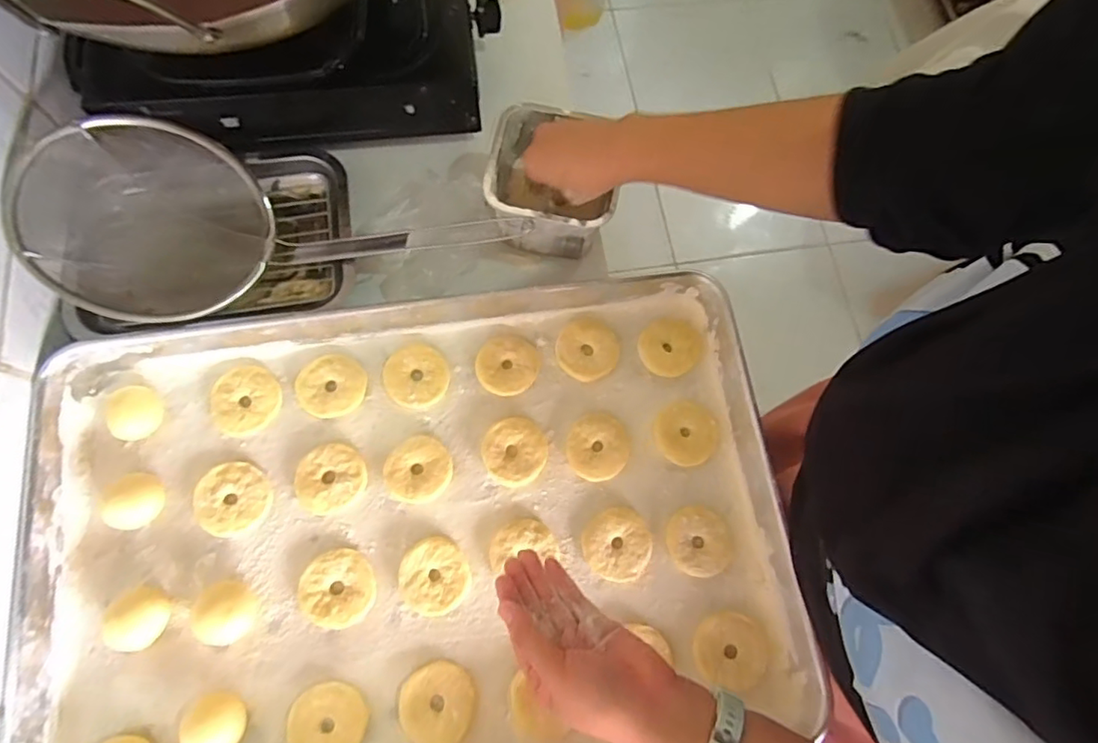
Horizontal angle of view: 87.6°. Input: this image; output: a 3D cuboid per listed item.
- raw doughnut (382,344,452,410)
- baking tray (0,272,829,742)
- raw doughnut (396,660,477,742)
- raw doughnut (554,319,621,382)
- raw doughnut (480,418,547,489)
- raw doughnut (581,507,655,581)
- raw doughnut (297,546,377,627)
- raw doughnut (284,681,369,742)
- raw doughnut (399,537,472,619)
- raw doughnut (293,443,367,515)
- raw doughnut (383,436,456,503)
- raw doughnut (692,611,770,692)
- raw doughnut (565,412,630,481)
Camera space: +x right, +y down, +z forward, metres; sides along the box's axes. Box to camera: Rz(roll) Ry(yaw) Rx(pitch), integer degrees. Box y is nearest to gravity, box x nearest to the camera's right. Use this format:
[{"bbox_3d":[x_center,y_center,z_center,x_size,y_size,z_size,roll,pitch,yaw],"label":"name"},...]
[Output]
[{"bbox_3d":[-0.126,0.004,0.541,0.060,0.007,0.059,1,72,-2],"label":"raw doughnut"},{"bbox_3d":[-0.107,0.137,0.491,0.606,0.048,0.425,-8,73,-5],"label":"baking tray"},{"bbox_3d":[-0.090,0.265,0.457,0.058,0.016,0.058,1,72,-2],"label":"raw doughnut"},{"bbox_3d":[0.038,-0.020,0.556,0.060,0.008,0.059,1,72,-2],"label":"raw doughnut"},{"bbox_3d":[-0.031,0.073,0.523,0.057,0.009,0.060,12,72,2],"label":"raw doughnut"},{"bbox_3d":[0.061,0.152,0.505,0.060,0.009,0.060,1,72,-2],"label":"raw doughnut"},{"bbox_3d":[-0.178,0.182,0.481,0.061,0.010,0.060,1,72,-2],"label":"raw doughnut"},{"bbox_3d":[-0.176,0.279,0.449,0.056,0.011,0.058,13,72,2],"label":"raw doughnut"},{"bbox_3d":[-0.098,0.175,0.488,0.058,0.012,0.060,1,72,-2],"label":"raw doughnut"},{"bbox_3d":[-0.195,0.095,0.511,0.061,0.008,0.058,1,72,-2],"label":"raw doughnut"},{"bbox_3d":[-0.118,0.088,0.518,0.058,0.010,0.058,1,72,-2],"label":"raw doughnut"},{"bbox_3d":[0.153,0.234,0.480,0.061,0.007,0.056,16,72,3],"label":"raw doughnut"},{"bbox_3d":[0.045,0.069,0.529,0.057,0.008,0.061,1,72,-2],"label":"raw doughnut"}]

